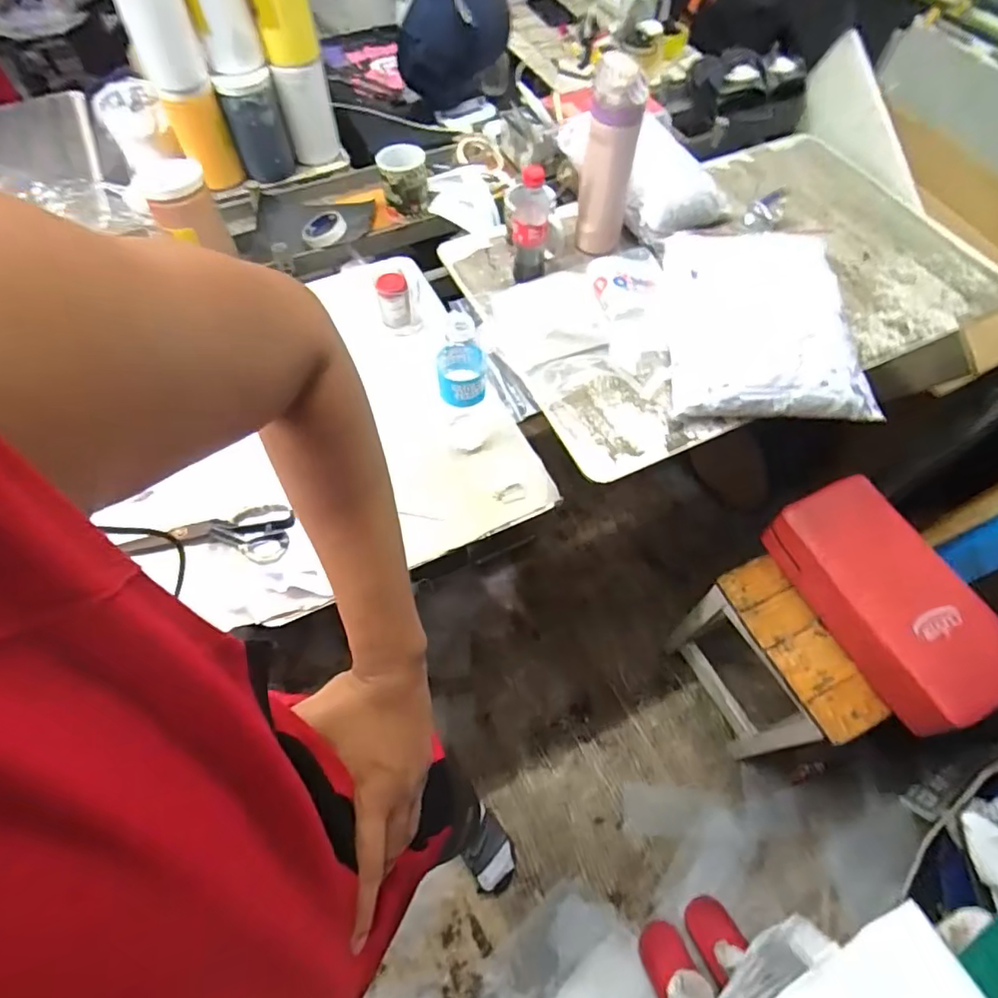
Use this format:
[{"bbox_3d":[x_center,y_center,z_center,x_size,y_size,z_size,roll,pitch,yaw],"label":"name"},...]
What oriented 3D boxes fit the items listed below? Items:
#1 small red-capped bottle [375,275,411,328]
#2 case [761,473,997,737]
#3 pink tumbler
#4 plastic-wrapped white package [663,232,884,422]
[{"bbox_3d":[-0.163,-0.305,0.881,0.051,0.088,0.048,-12,61,-7],"label":"small red-capped bottle"},{"bbox_3d":[0.660,0.163,0.957,0.209,0.087,0.402,-22,63,-12],"label":"case"},{"bbox_3d":[0.169,-0.523,0.881,0.071,0.261,0.069,0,61,0],"label":"pink tumbler"},{"bbox_3d":[0.395,-0.278,0.849,0.265,0.087,0.341,4,61,1],"label":"plastic-wrapped white package"}]

